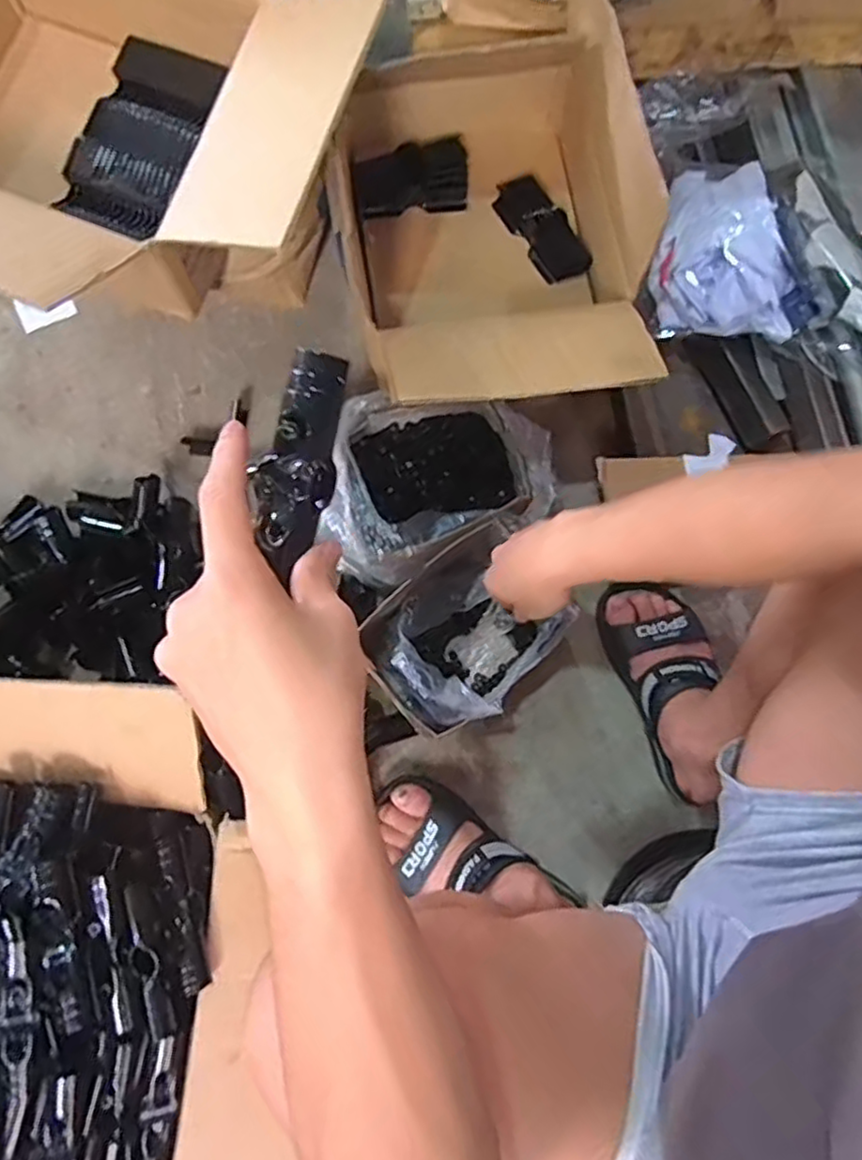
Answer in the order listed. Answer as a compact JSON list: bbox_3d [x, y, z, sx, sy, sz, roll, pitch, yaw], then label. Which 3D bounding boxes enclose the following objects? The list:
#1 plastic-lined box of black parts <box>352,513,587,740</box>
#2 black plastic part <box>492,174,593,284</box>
[{"bbox_3d":[0.035,0.058,0.735,0.195,0.105,0.154,-39,82,-8],"label":"plastic-lined box of black parts"},{"bbox_3d":[0.134,-0.421,0.814,0.061,0.013,0.137,-34,88,8],"label":"black plastic part"}]

